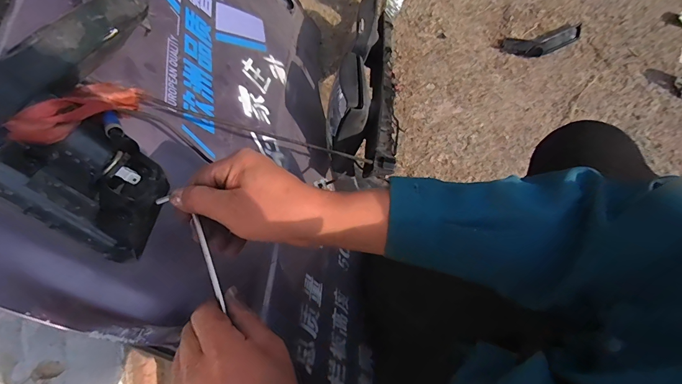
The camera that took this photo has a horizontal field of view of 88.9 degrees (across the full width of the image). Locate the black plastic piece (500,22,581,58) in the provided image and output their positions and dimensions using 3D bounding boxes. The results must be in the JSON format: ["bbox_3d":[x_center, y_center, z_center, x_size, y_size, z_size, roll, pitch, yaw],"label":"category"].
[{"bbox_3d":[0.652,-0.479,1.117,0.274,0.028,0.093,-12,71,5],"label":"black plastic piece"}]

